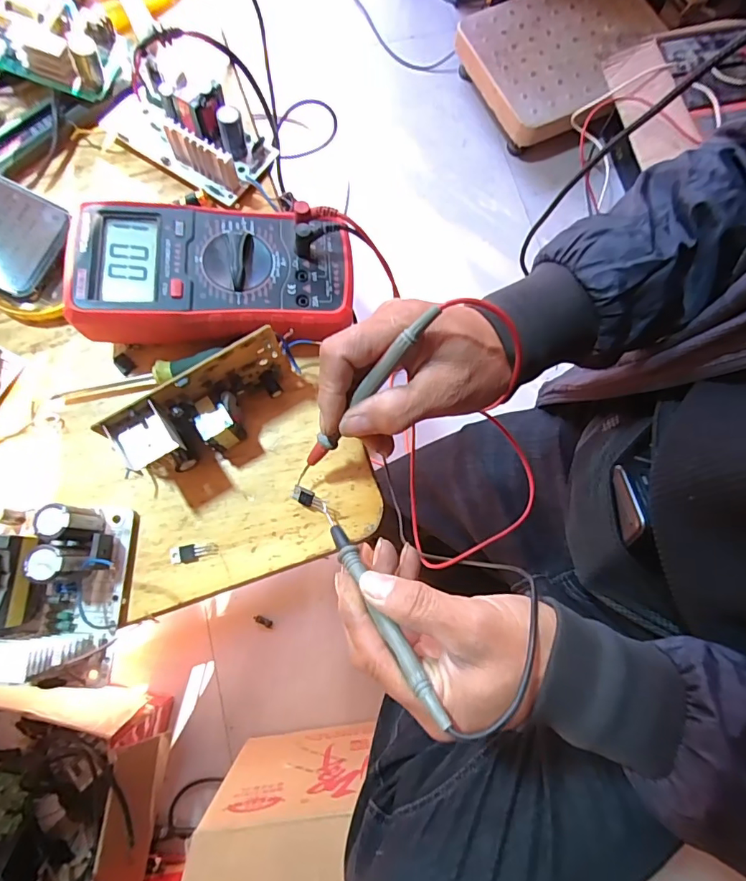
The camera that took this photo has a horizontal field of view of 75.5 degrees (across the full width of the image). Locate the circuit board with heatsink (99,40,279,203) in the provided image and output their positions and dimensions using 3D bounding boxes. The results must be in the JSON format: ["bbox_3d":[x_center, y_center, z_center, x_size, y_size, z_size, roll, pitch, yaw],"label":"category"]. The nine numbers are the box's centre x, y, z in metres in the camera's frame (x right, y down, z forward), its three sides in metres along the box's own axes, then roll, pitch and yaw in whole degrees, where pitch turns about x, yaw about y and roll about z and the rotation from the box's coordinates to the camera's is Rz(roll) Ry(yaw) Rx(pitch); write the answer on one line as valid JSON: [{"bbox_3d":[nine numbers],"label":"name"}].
[{"bbox_3d":[-0.145,-0.246,0.370,0.120,0.032,0.069,37,79,7],"label":"circuit board with heatsink"}]

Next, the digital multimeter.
[{"bbox_3d":[-0.104,-0.112,0.327,0.179,0.043,0.090,-3,77,-2],"label":"digital multimeter"}]

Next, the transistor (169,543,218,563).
[{"bbox_3d":[-0.118,0.074,0.318,0.030,0.004,0.012,-7,77,-3],"label":"transistor"}]

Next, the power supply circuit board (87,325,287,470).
[{"bbox_3d":[-0.104,-0.021,0.306,0.110,0.056,0.036,-36,80,-9],"label":"power supply circuit board"}]

